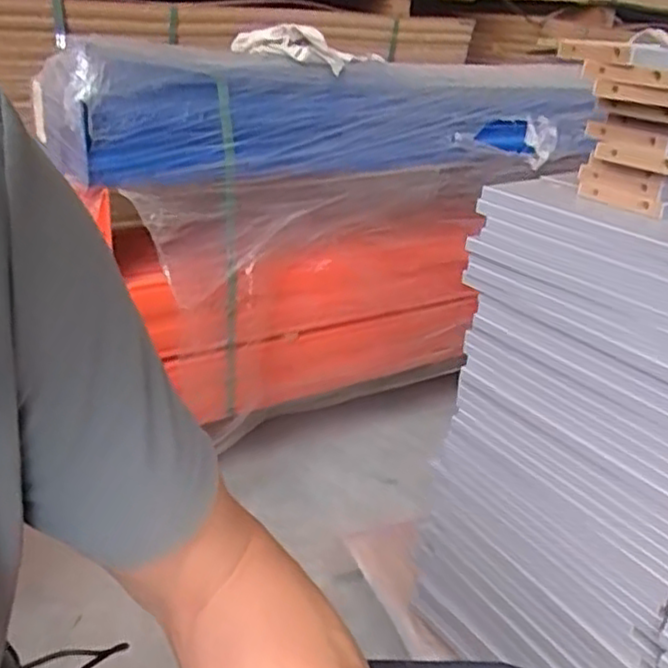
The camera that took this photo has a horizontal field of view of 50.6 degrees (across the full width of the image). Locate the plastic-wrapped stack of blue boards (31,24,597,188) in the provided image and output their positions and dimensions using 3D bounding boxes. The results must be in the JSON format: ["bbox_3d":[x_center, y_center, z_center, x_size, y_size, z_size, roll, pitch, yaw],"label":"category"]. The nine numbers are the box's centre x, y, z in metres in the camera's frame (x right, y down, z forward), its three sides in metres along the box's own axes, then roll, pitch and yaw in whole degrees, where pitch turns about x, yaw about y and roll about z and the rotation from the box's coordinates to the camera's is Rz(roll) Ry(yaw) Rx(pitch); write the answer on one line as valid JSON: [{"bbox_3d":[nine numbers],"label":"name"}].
[{"bbox_3d":[0.011,-0.366,1.200,0.909,0.212,0.147,-10,28,-26],"label":"plastic-wrapped stack of blue boards"}]

